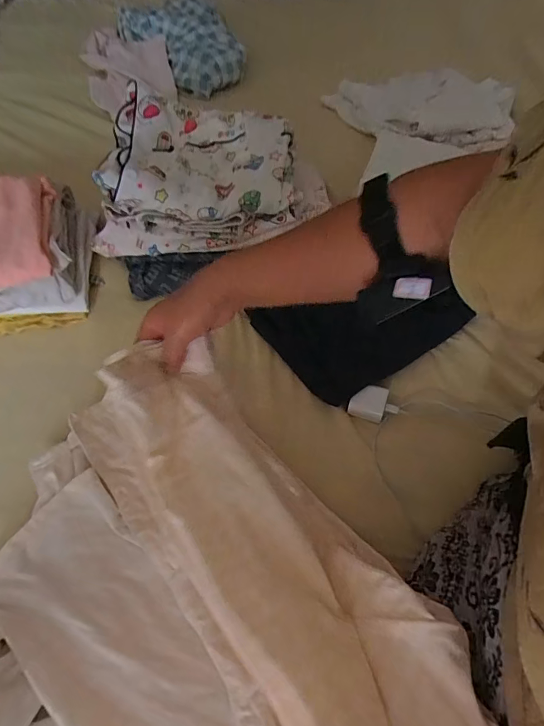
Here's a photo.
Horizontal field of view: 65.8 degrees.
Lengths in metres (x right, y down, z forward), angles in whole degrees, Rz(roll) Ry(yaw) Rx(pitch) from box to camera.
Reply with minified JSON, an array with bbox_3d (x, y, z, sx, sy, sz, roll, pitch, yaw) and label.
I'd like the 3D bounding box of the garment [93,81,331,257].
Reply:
[{"bbox_3d":[-0.088,-0.282,0.631,0.333,0.100,0.224,3,57,2],"label":"garment"}]

